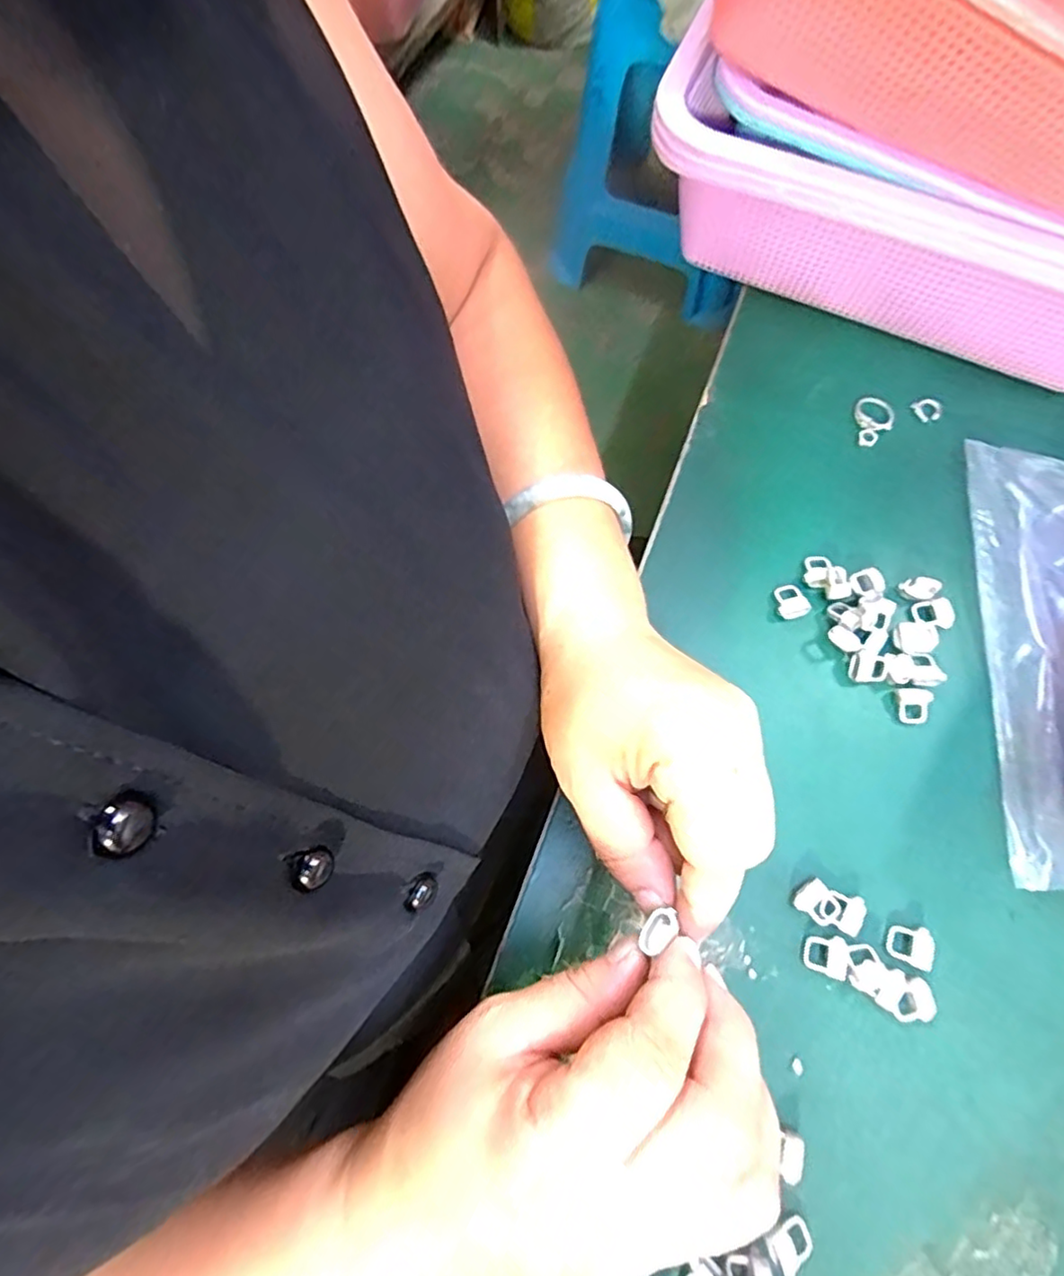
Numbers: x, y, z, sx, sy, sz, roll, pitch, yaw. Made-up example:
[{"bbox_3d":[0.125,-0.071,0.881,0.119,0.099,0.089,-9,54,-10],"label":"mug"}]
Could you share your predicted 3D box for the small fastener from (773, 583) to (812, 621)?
[{"bbox_3d":[0.132,-0.019,0.310,0.015,0.007,0.018,-27,73,-7],"label":"small fastener"}]

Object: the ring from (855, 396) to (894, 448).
[{"bbox_3d":[0.197,-0.125,0.345,0.022,0.004,0.032,-1,71,1],"label":"ring"}]

